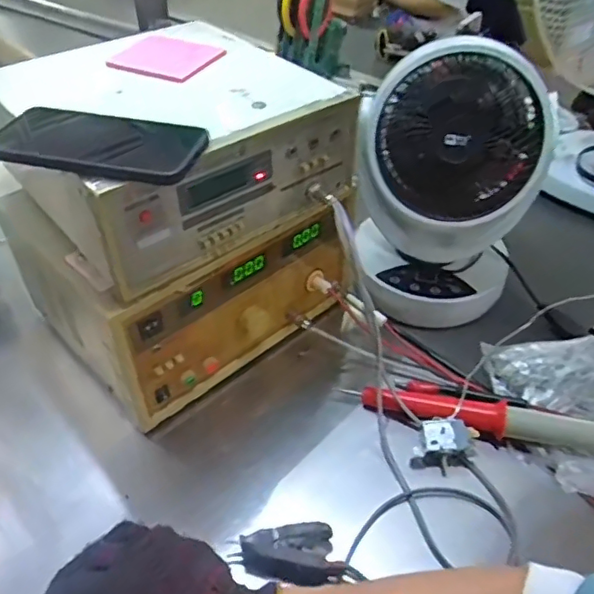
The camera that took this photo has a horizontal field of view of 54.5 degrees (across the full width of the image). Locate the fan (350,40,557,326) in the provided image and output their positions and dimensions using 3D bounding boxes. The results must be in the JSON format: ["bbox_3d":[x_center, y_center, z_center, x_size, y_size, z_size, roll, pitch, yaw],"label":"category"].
[{"bbox_3d":[0.183,-0.145,0.701,0.193,0.304,0.191,17,47,15],"label":"fan"}]

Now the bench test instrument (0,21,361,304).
[{"bbox_3d":[-0.128,-0.160,0.576,0.295,0.112,0.273,-29,52,-27],"label":"bench test instrument"}]

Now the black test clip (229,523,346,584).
[{"bbox_3d":[-0.008,0.224,0.503,0.092,0.021,0.042,-1,45,-3],"label":"black test clip"}]

